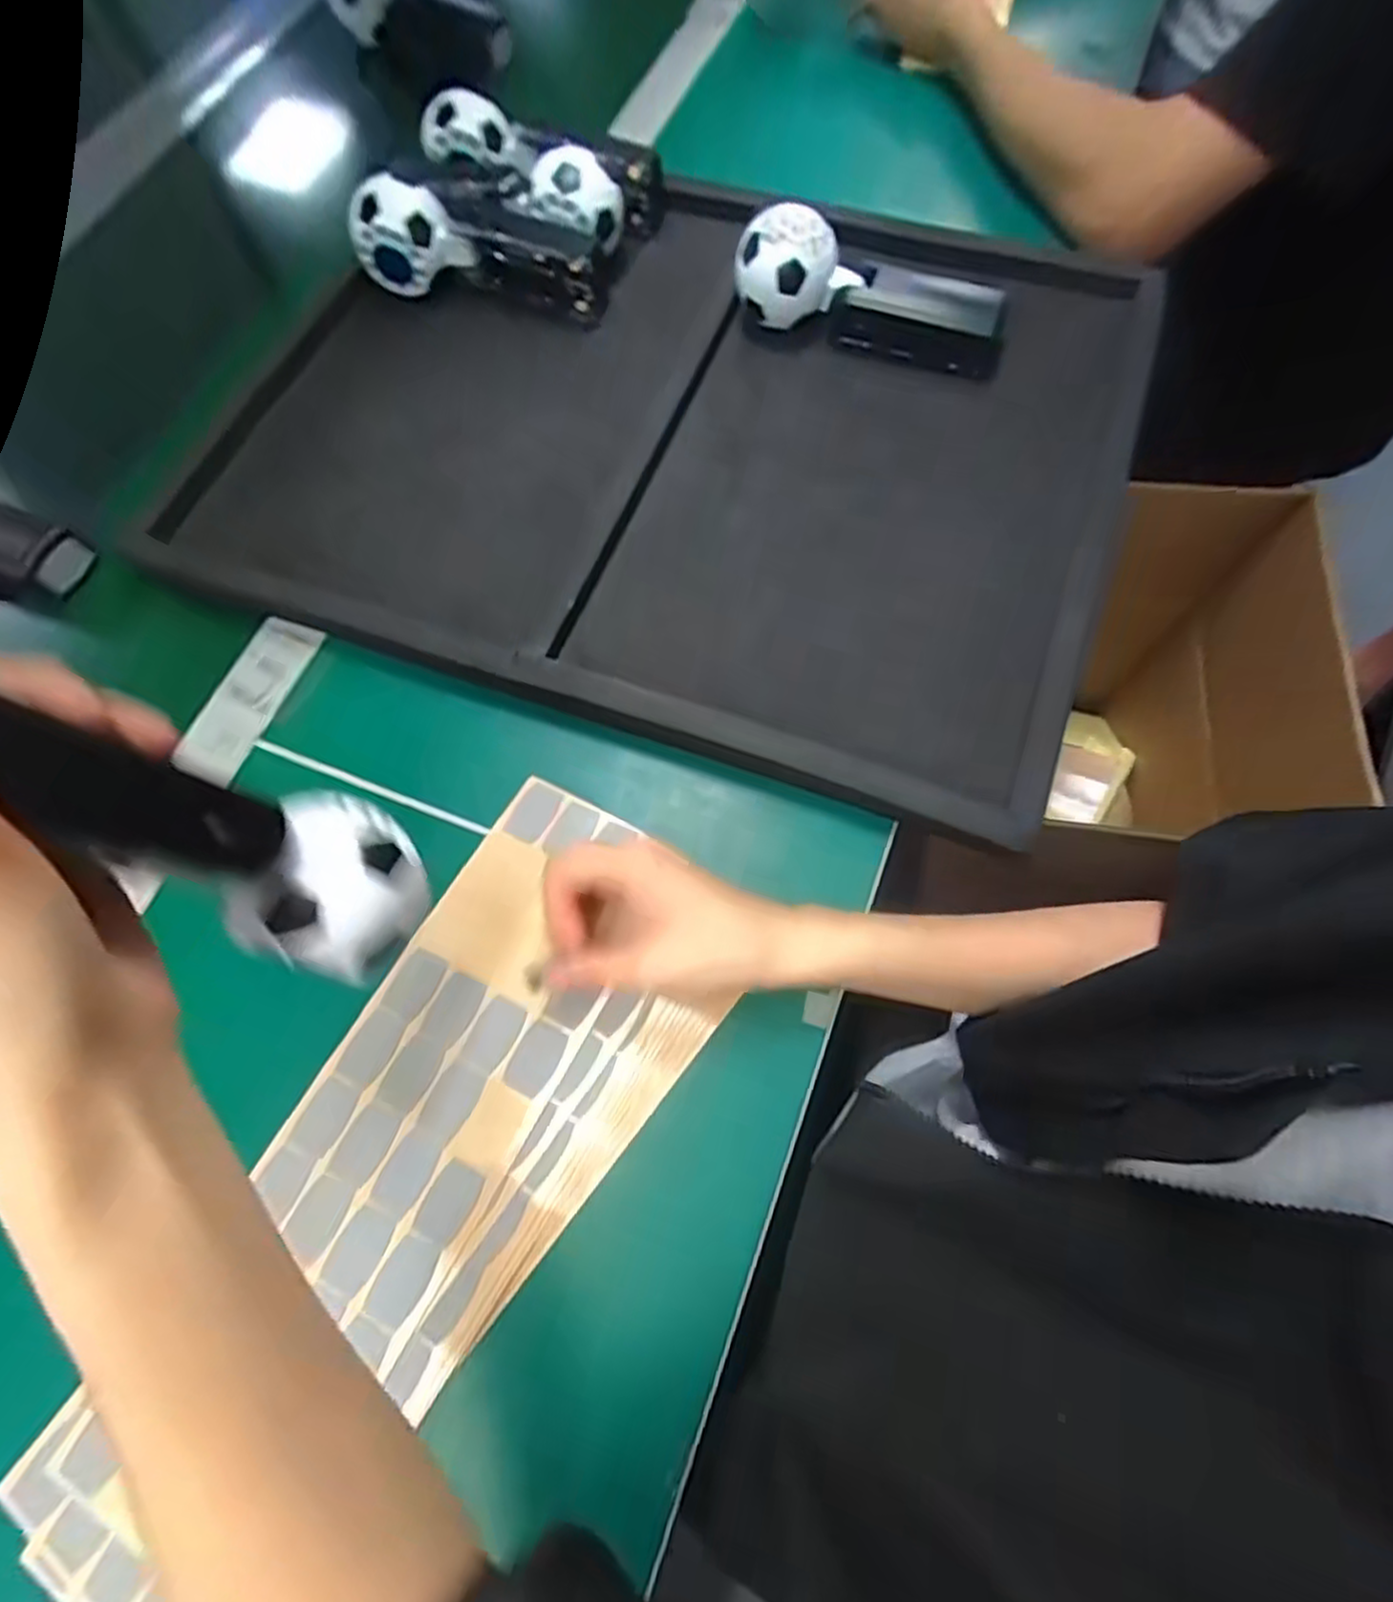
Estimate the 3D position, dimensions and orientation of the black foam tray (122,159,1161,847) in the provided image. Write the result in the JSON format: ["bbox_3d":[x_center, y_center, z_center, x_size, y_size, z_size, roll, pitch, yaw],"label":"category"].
[{"bbox_3d":[-0.027,-0.237,0.459,0.545,0.061,0.395,18,71,11],"label":"black foam tray"}]

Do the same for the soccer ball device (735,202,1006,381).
[{"bbox_3d":[0.110,-0.320,0.455,0.172,0.066,0.058,18,71,11],"label":"soccer ball device"}]

